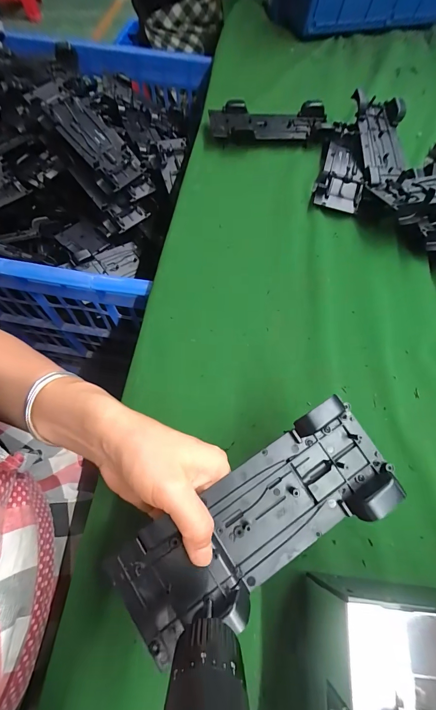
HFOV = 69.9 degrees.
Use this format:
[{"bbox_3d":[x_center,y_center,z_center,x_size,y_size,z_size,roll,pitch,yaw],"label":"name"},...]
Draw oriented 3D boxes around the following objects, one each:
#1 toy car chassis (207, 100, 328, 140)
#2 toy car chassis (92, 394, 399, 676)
[{"bbox_3d":[0.081,-0.366,0.495,0.185,0.034,0.076,-2,64,-4],"label":"toy car chassis"},{"bbox_3d":[0.028,0.109,0.202,0.190,0.032,0.074,-31,70,-10],"label":"toy car chassis"}]

